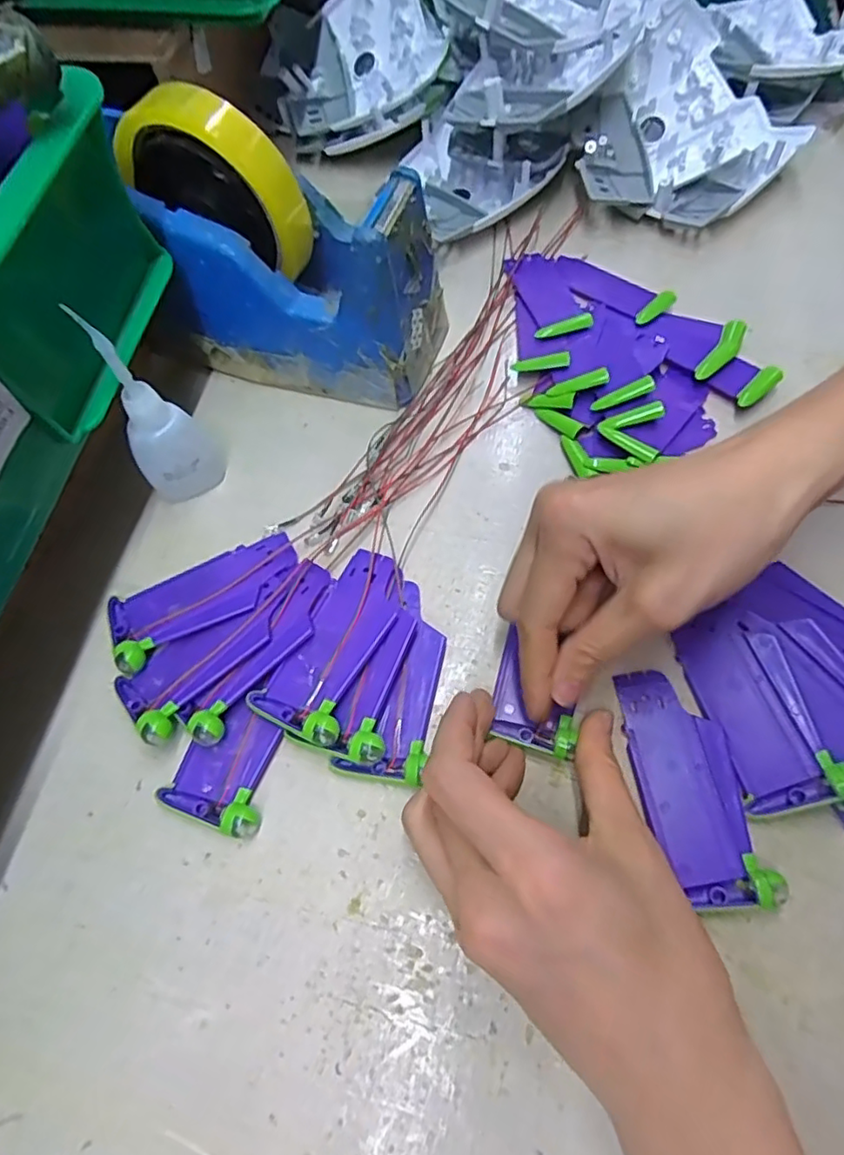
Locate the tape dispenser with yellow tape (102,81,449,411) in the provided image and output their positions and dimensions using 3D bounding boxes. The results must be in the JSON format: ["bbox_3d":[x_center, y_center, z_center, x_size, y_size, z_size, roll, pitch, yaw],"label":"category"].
[{"bbox_3d":[-0.069,-0.163,0.306,0.149,0.117,0.070,13,66,9],"label":"tape dispenser with yellow tape"}]

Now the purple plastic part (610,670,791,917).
[{"bbox_3d":[0.106,0.079,0.239,0.037,0.010,0.090,-9,65,-1],"label":"purple plastic part"}]

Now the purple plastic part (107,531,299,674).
[{"bbox_3d":[-0.101,0.007,0.284,0.089,0.013,0.039,-29,67,-10],"label":"purple plastic part"}]

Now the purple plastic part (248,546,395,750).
[{"bbox_3d":[-0.036,0.027,0.267,0.039,0.016,0.089,24,68,13],"label":"purple plastic part"}]

